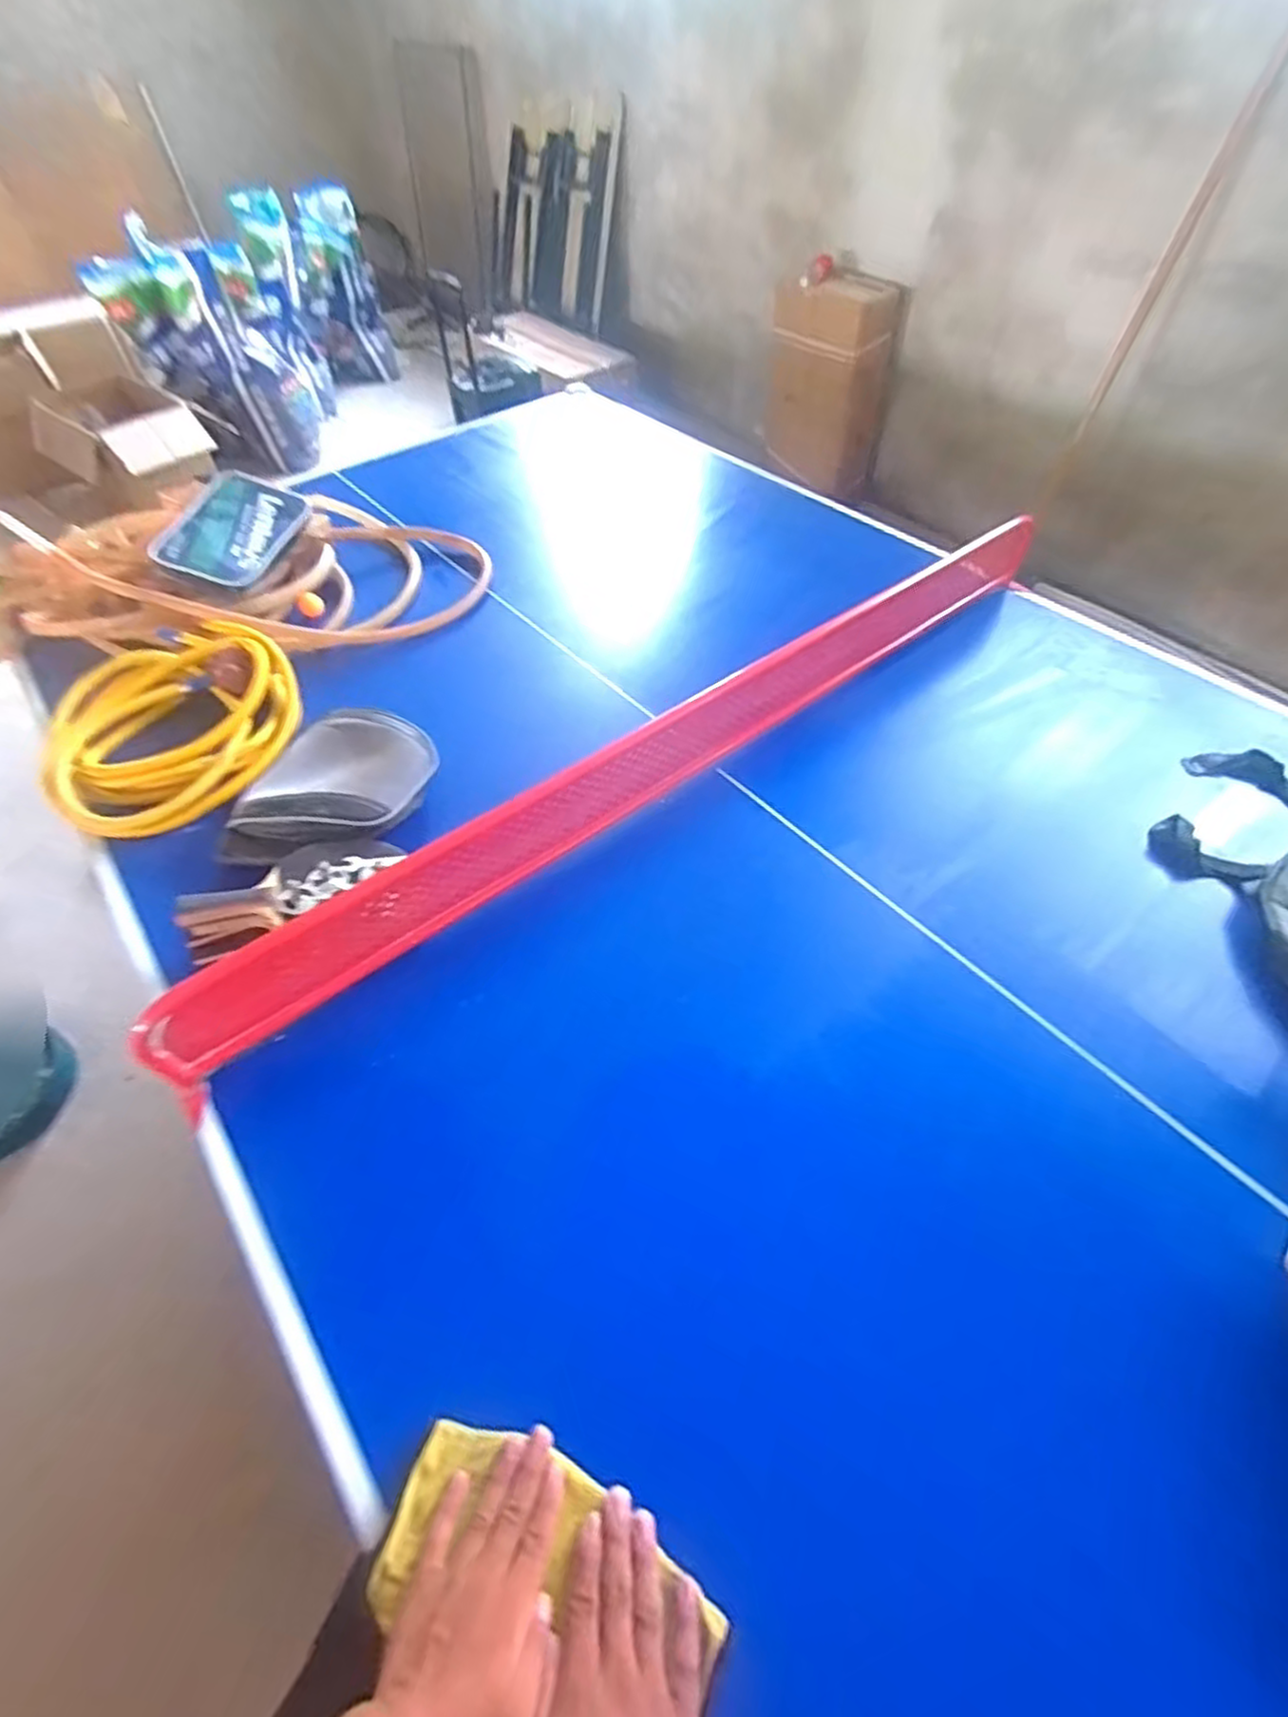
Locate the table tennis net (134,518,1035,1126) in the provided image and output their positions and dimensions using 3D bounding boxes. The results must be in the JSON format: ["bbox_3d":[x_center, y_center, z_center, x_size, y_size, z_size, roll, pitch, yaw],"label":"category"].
[{"bbox_3d":[0.097,-0.182,0.966,1.465,0.144,0.034,-35,59,-23],"label":"table tennis net"}]

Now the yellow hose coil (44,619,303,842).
[{"bbox_3d":[-0.707,-0.216,1.052,0.355,0.082,0.400,-23,55,-15],"label":"yellow hose coil"}]

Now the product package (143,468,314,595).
[{"bbox_3d":[-0.755,-0.607,1.279,0.187,0.043,0.298,17,60,-6],"label":"product package"}]

